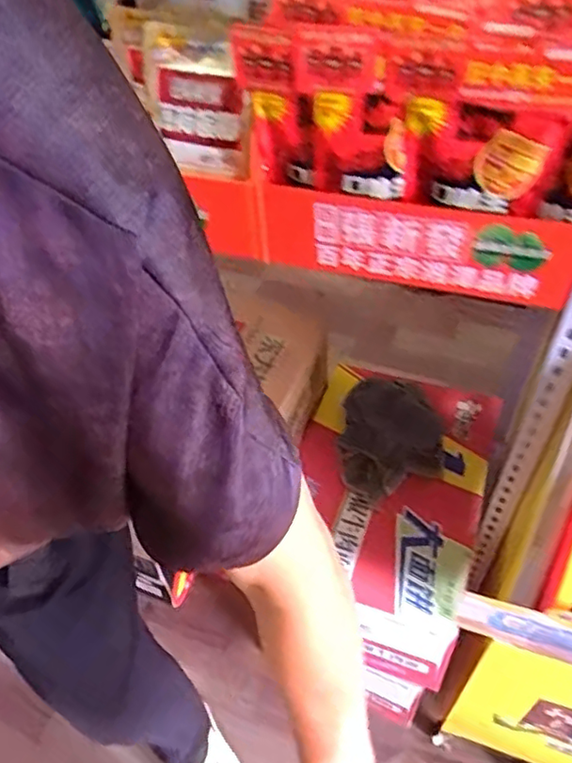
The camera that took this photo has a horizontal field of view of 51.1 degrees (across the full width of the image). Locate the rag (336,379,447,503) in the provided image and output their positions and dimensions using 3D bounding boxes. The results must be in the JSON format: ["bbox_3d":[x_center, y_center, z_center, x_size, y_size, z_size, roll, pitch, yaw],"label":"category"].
[{"bbox_3d":[0.168,0.088,0.954,0.162,0.075,0.213,6,48,10],"label":"rag"}]

